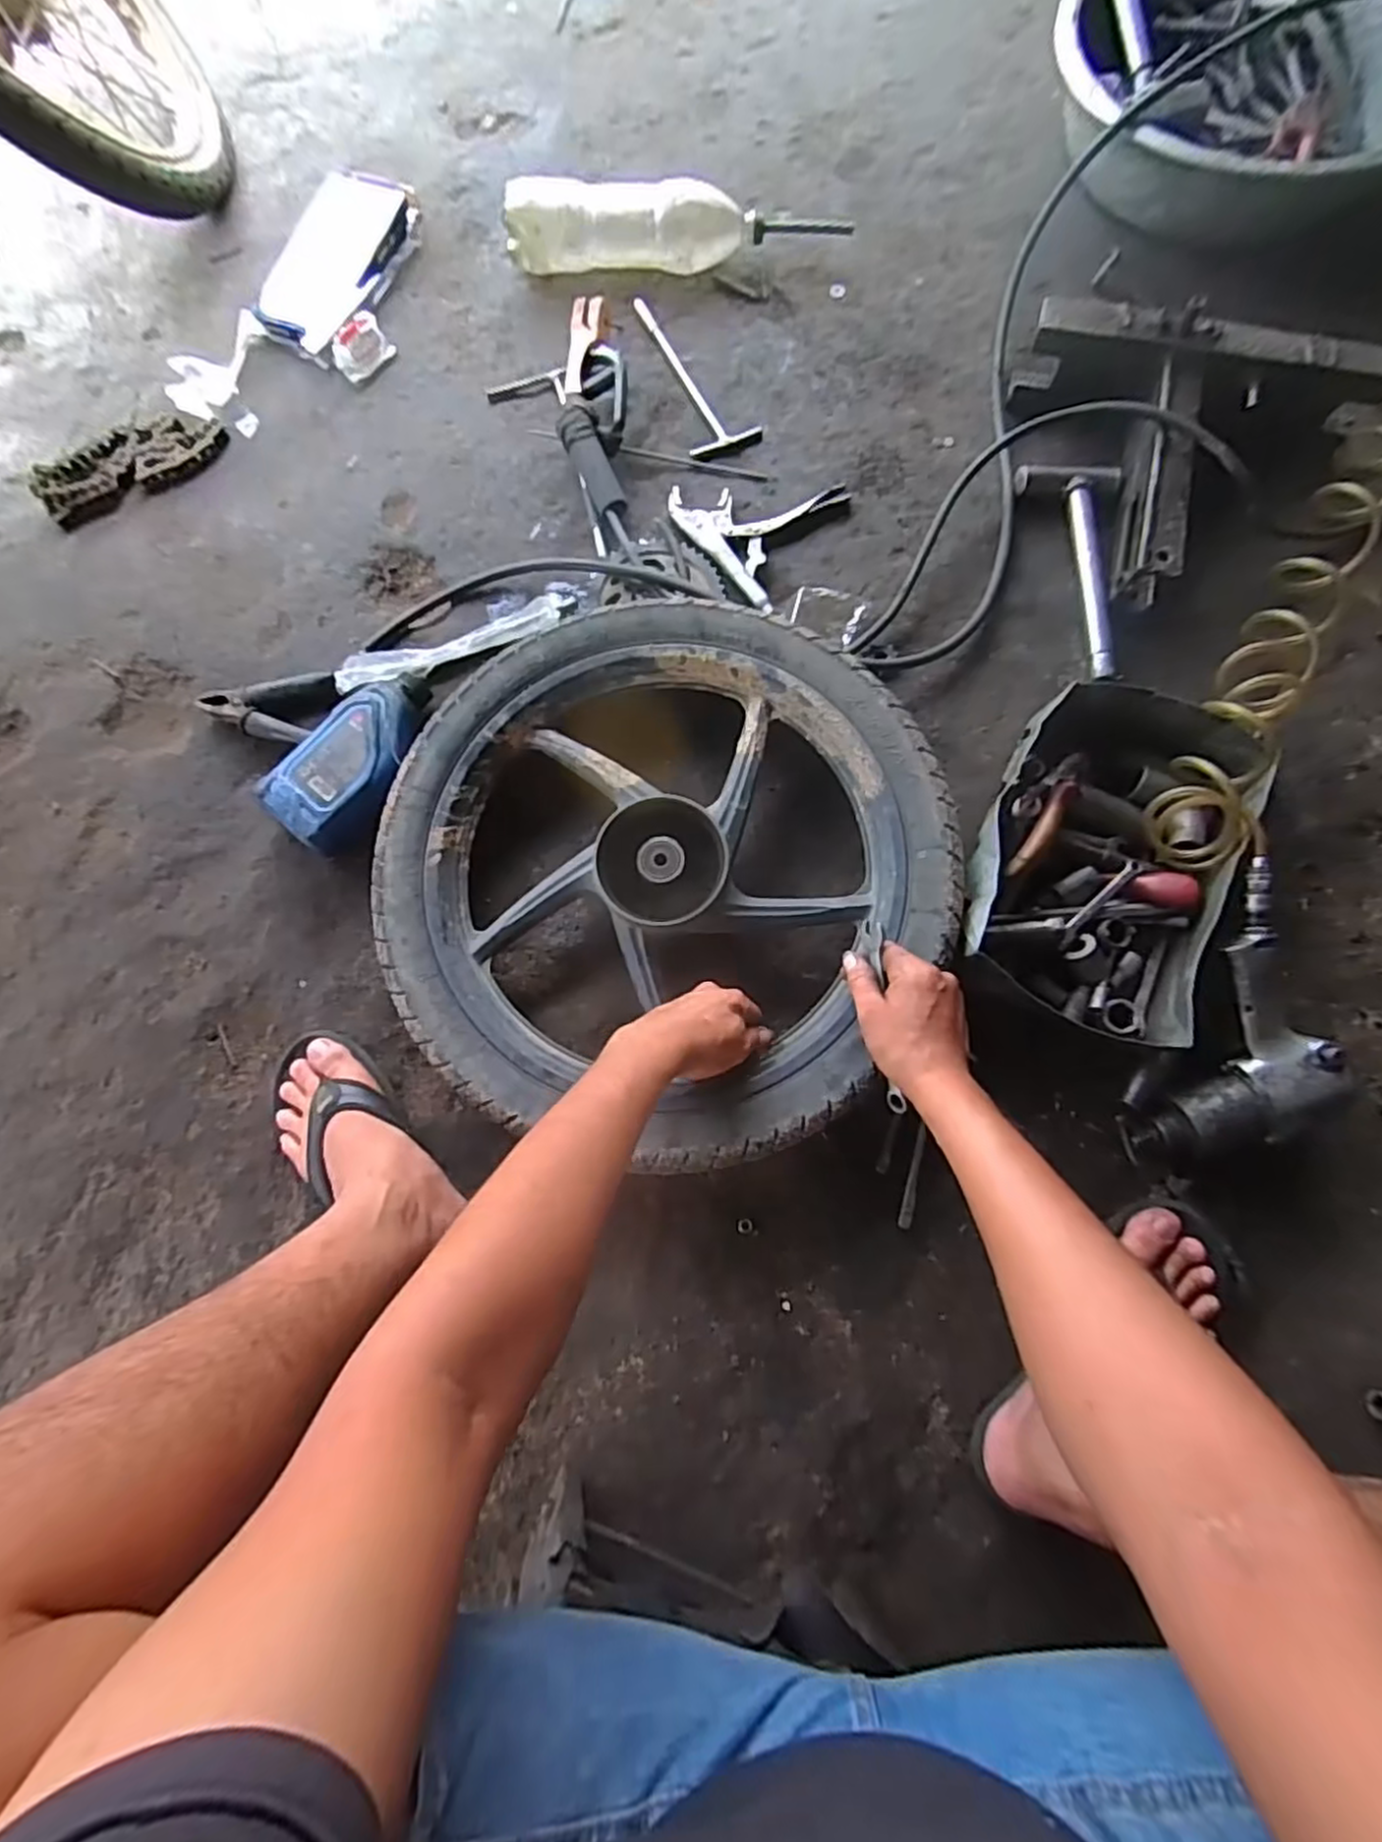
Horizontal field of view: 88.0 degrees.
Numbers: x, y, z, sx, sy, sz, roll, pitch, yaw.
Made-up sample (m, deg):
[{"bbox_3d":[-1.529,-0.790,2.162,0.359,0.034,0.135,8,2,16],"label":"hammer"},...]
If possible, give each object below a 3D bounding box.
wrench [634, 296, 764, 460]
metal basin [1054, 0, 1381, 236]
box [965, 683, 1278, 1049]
[{"bbox_3d":[0.010,-0.687,0.896,0.092,0.012,0.254,-17,77,-2],"label":"wrench"},{"bbox_3d":[0.710,-1.074,0.921,0.475,0.121,0.475,0,76,2],"label":"metal basin"},{"bbox_3d":[0.389,-0.061,0.690,0.220,0.096,0.320,21,78,7],"label":"box"}]

